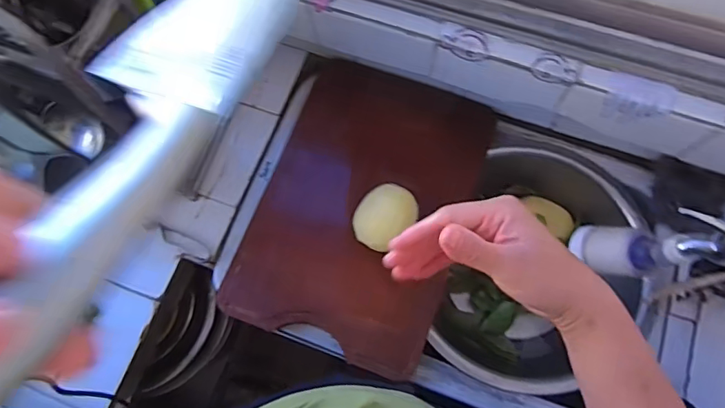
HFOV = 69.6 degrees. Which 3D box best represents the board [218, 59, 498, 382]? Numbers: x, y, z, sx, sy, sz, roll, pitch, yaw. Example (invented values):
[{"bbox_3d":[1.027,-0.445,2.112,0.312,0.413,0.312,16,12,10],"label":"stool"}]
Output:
[{"bbox_3d":[0.003,0.001,0.690,0.258,0.034,0.378,20,74,7],"label":"board"}]

